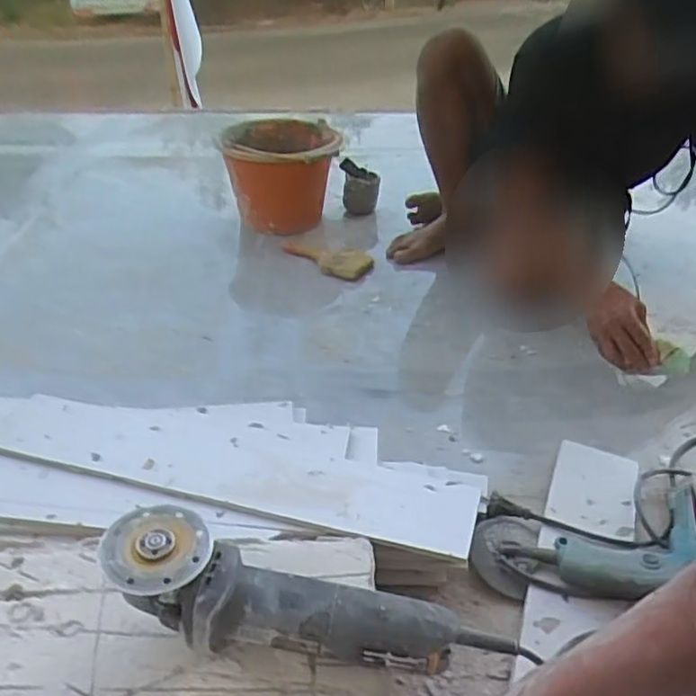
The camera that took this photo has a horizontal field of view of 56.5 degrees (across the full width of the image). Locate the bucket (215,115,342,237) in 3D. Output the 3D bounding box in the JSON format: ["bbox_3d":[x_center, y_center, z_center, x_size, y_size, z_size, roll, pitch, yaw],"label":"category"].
[{"bbox_3d":[-0.151,-0.388,1.482,0.257,0.209,0.265,-3,35,-3],"label":"bucket"}]

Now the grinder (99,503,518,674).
[{"bbox_3d":[-0.032,0.196,0.521,0.320,0.081,0.078,3,35,5],"label":"grinder"}]

